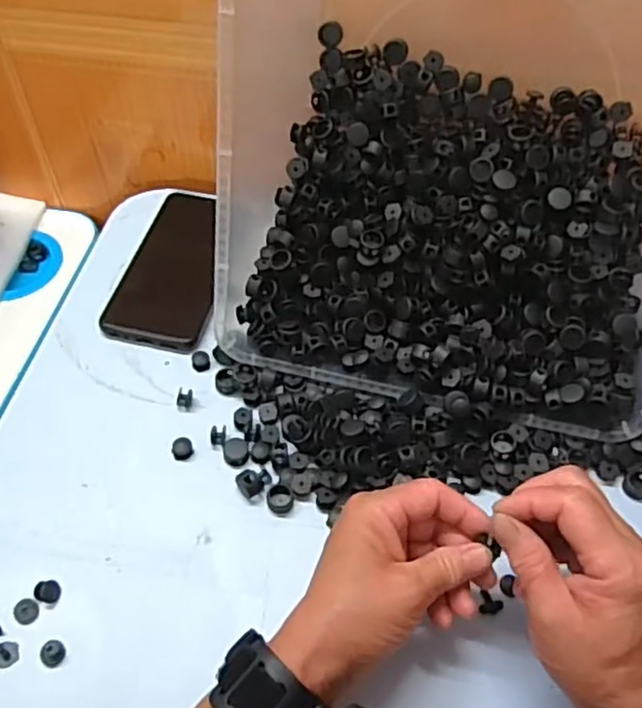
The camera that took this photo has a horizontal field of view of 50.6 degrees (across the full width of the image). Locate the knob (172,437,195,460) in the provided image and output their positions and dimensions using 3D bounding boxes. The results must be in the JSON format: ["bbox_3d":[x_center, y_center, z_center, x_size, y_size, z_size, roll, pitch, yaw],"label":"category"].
[{"bbox_3d":[-0.092,0.063,0.451,0.013,0.008,0.013,-15,56,-12],"label":"knob"}]

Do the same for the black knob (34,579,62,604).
[{"bbox_3d":[-0.156,0.135,0.387,0.013,0.007,0.012,1,54,-1],"label":"black knob"}]

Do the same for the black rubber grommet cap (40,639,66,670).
[{"bbox_3d":[-0.146,0.163,0.369,0.012,0.010,0.012,1,54,-1],"label":"black rubber grommet cap"}]

